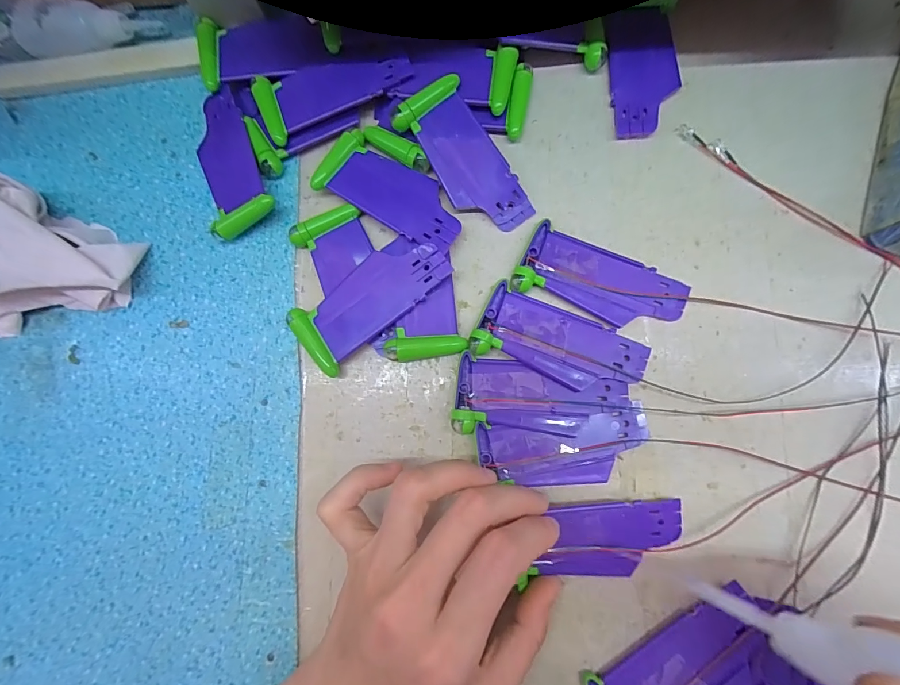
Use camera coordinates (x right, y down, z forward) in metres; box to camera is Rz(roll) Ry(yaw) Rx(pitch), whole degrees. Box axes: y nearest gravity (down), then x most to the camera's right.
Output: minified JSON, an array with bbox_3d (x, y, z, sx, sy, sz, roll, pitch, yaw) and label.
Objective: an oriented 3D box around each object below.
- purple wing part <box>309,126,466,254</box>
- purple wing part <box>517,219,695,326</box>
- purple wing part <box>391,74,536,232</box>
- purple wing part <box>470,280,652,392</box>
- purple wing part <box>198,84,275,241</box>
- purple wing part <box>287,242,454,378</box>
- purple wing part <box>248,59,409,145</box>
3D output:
[{"bbox_3d":[-0.032,-0.086,0.223,0.086,0.008,0.038,29,86,7],"label":"purple wing part"},{"bbox_3d":[0.082,-0.032,0.215,0.089,0.009,0.040,25,85,6],"label":"purple wing part"},{"bbox_3d":[0.010,-0.103,0.221,0.040,0.006,0.090,-39,95,-1],"label":"purple wing part"},{"bbox_3d":[0.059,0.001,0.209,0.089,0.007,0.038,22,85,6],"label":"purple wing part"},{"bbox_3d":[-0.131,-0.106,0.232,0.036,0.014,0.085,-23,82,1],"label":"purple wing part"},{"bbox_3d":[-0.044,-0.024,0.218,0.088,0.013,0.038,-40,82,-2],"label":"purple wing part"},{"bbox_3d":[-0.069,-0.149,0.230,0.088,0.011,0.037,-24,82,1],"label":"purple wing part"}]

